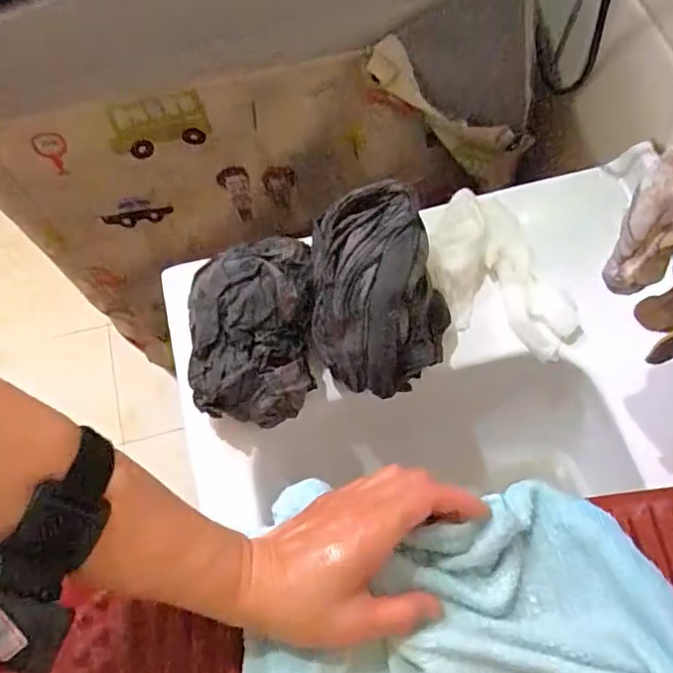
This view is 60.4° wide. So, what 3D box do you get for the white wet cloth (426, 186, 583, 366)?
[{"bbox_3d":[0.134,-0.052,0.496,0.099,0.033,0.161,-23,69,-8],"label":"white wet cloth"}]

